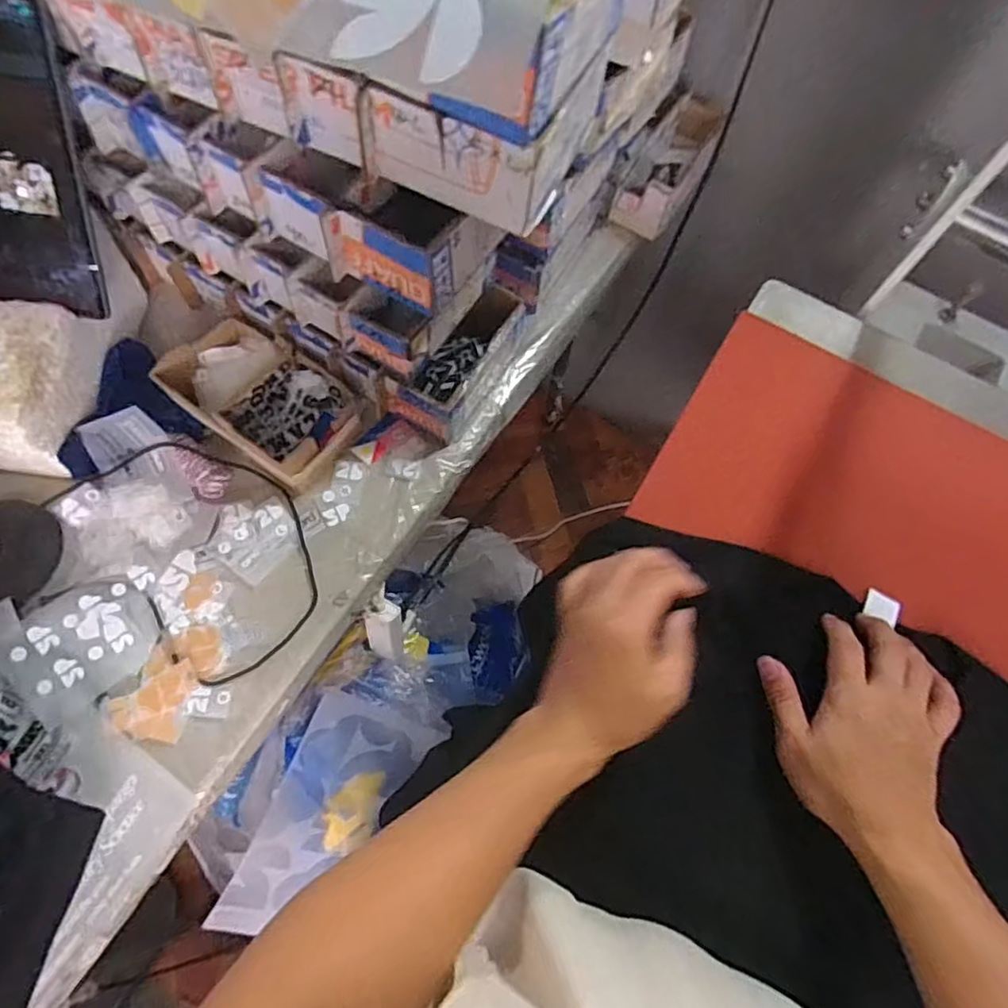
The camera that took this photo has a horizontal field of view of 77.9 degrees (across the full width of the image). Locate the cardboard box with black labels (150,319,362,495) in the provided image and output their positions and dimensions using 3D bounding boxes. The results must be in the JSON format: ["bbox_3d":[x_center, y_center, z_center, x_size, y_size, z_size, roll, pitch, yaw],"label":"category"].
[{"bbox_3d":[-0.253,-0.110,0.643,0.192,0.053,0.117,35,71,10],"label":"cardboard box with black labels"}]

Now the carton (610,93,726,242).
[{"bbox_3d":[0.205,-0.421,0.780,0.078,0.079,0.187,31,71,9],"label":"carton"}]

